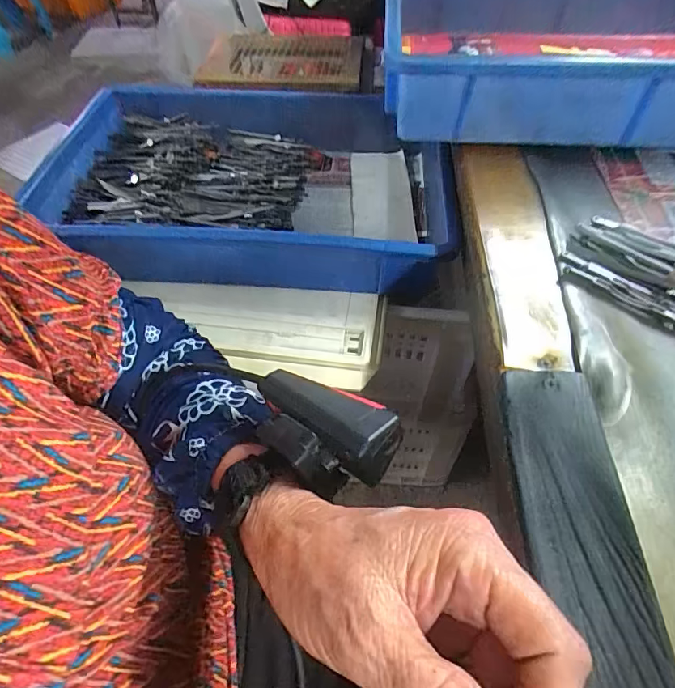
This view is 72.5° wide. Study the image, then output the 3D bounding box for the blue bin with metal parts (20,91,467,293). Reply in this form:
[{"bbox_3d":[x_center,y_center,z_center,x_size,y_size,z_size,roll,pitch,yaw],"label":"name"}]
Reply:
[{"bbox_3d":[-0.097,-0.178,0.516,0.415,0.090,0.262,5,53,5],"label":"blue bin with metal parts"}]

